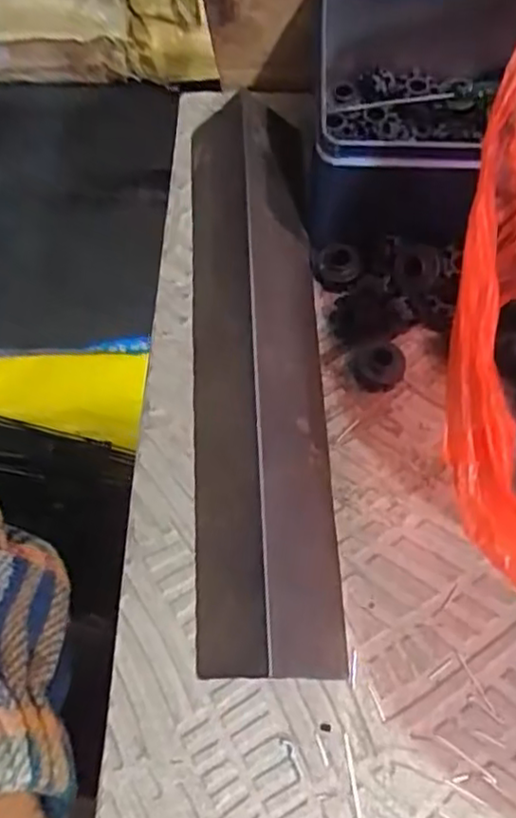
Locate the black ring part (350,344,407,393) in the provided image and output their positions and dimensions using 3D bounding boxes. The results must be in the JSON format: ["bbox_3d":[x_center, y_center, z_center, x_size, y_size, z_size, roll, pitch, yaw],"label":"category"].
[{"bbox_3d":[0.047,-0.016,0.266,0.019,0.013,0.015,-1,65,3],"label":"black ring part"}]

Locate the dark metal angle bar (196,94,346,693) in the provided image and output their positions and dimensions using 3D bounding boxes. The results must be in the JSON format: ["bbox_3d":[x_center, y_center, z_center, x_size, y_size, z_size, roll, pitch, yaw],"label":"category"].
[{"bbox_3d":[-0.001,-0.022,0.263,0.049,0.030,0.232,-3,65,1],"label":"dark metal angle bar"}]

